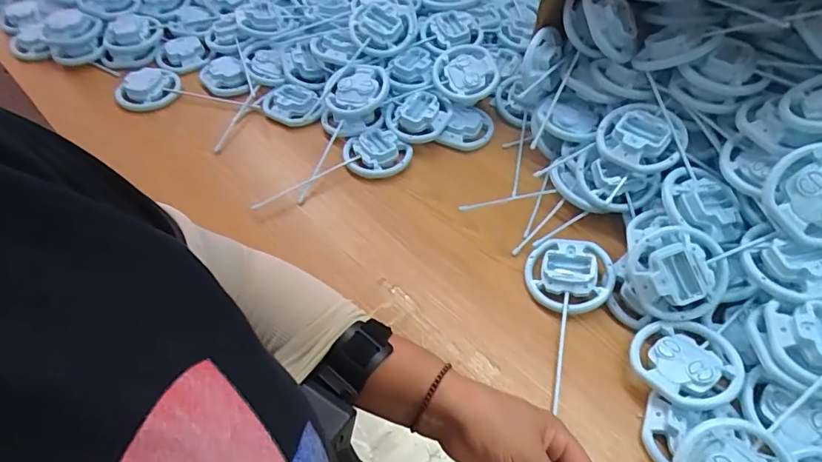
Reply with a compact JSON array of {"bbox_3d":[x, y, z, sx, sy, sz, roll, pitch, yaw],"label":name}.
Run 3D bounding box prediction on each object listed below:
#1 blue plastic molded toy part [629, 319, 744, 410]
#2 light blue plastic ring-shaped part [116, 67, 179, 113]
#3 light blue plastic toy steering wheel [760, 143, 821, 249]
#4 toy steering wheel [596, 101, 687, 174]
[{"bbox_3d":[0.292,0.141,0.520,0.093,0.028,0.101,-38,46,-22],"label":"blue plastic molded toy part"},{"bbox_3d":[-0.463,-0.251,0.858,0.104,0.033,0.094,-25,58,-17],"label":"light blue plastic ring-shaped part"},{"bbox_3d":[0.420,-0.037,0.497,0.100,0.025,0.097,42,105,14],"label":"light blue plastic toy steering wheel"},{"bbox_3d":[0.294,-0.123,0.620,0.101,0.031,0.092,34,72,22],"label":"toy steering wheel"}]

